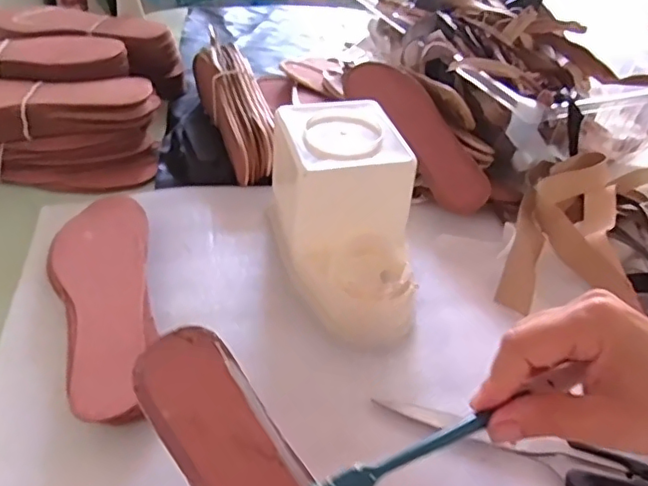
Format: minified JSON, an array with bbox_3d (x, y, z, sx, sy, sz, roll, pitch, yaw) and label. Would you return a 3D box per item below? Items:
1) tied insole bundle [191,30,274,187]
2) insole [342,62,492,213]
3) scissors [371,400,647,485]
[{"bbox_3d":[-0.095,-0.156,0.657,0.063,0.072,0.221,-12,44,-18],"label":"tied insole bundle"},{"bbox_3d":[0.098,-0.124,0.616,0.054,0.042,0.223,-19,61,-24],"label":"insole"},{"bbox_3d":[0.136,0.147,0.386,0.198,0.013,0.063,12,42,8],"label":"scissors"}]

